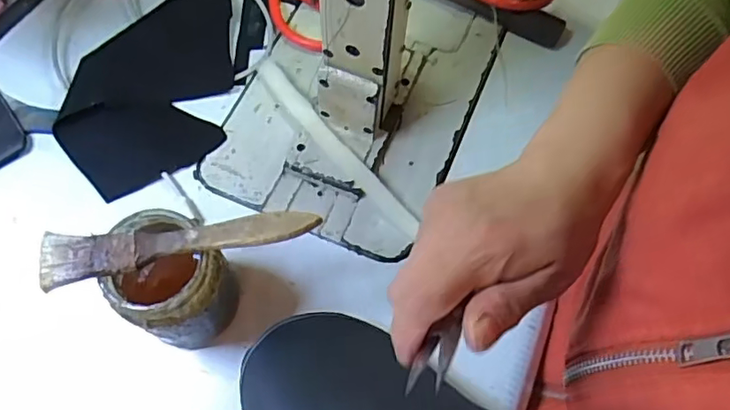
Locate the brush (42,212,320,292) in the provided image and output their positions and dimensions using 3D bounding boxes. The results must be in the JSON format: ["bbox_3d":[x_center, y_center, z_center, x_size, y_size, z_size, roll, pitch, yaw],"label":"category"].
[{"bbox_3d":[-0.098,0.017,0.303,0.143,0.006,0.027,-10,66,-5],"label":"brush"}]

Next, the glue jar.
[{"bbox_3d":[-0.113,0.050,0.346,0.061,0.102,0.058,0,66,0],"label":"glue jar"}]

